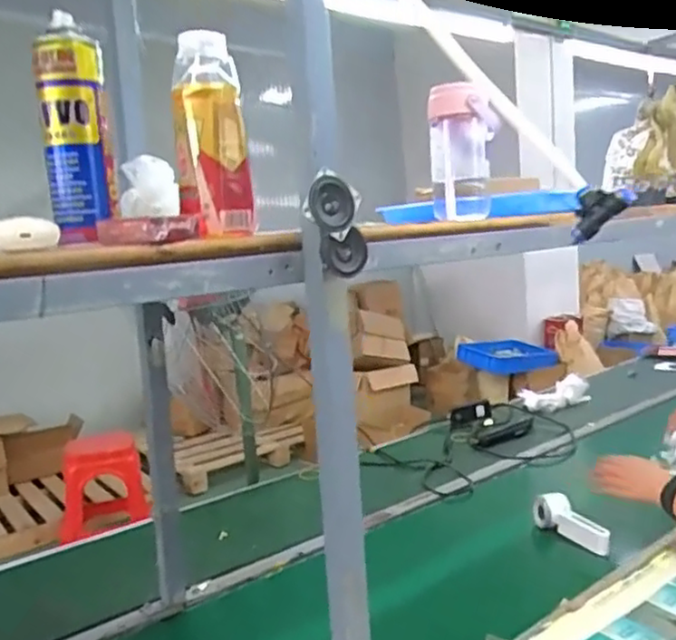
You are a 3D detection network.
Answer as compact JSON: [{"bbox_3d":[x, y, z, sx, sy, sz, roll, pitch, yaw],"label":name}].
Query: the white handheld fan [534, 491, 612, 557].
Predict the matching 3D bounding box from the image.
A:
[{"bbox_3d":[0.409,0.358,1.188,0.052,0.068,0.159,-6,6,-22],"label":"white handheld fan"}]

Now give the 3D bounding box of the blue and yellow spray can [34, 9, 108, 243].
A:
[{"bbox_3d":[-0.256,-0.191,0.660,0.060,0.214,0.055,-7,8,-18],"label":"blue and yellow spray can"}]

